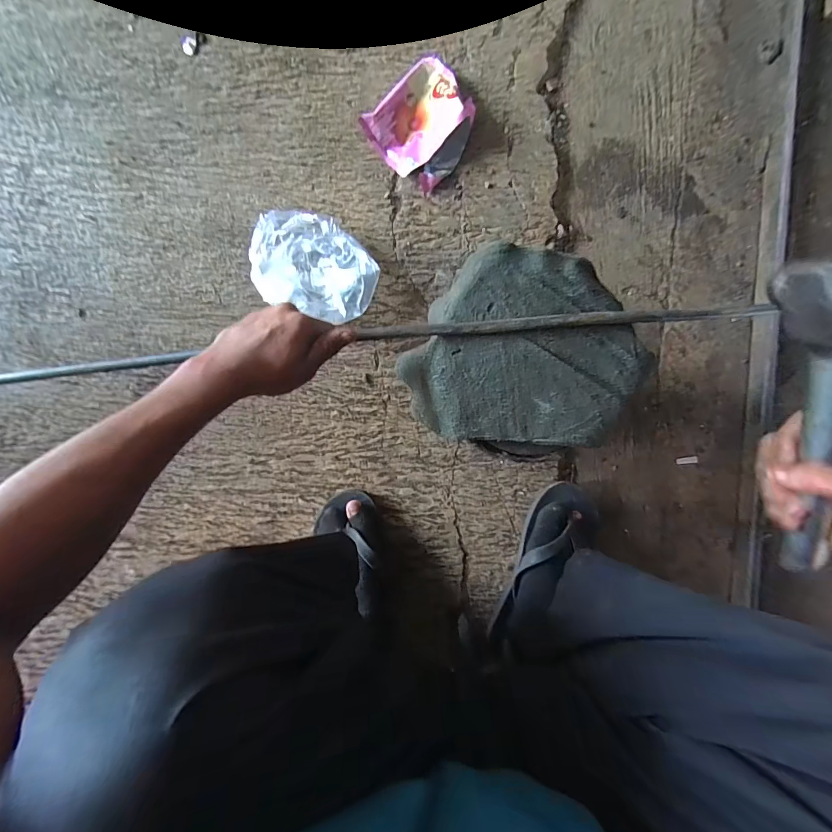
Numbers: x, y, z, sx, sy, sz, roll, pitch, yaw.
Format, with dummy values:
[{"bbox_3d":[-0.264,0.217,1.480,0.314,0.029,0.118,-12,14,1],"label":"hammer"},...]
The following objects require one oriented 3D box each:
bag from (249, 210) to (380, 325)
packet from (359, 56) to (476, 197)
[{"bbox_3d":[-0.149,-0.219,0.568,0.186,0.052,0.157,18,89,1],"label":"bag"},{"bbox_3d":[0.017,-0.439,0.570,0.137,0.035,0.156,41,90,2],"label":"packet"}]

